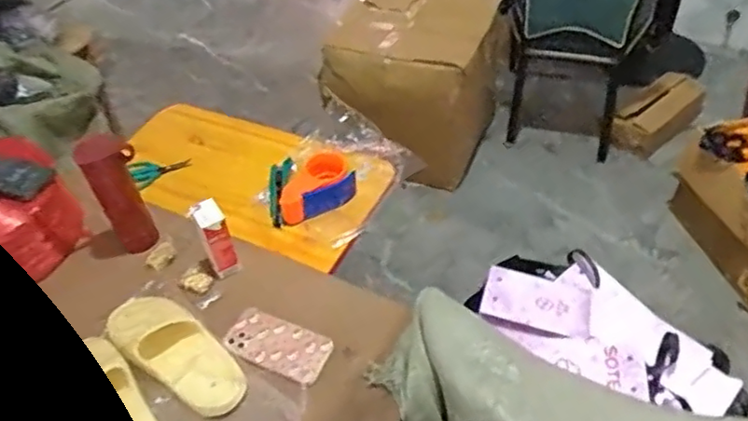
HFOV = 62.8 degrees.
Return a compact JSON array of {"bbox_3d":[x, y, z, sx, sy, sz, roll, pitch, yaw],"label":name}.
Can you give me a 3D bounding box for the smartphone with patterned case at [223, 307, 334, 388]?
[{"bbox_3d":[-0.143,0.202,0.921,0.158,0.012,0.079,16,50,20],"label":"smartphone with patterned case"}]

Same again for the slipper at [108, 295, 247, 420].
[{"bbox_3d":[-0.299,0.198,0.894,0.111,0.055,0.266,-37,54,-27],"label":"slipper"}]

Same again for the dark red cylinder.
[{"bbox_3d":[-0.418,-0.027,1.025,0.081,0.212,0.056,-30,51,-22],"label":"dark red cylinder"}]

